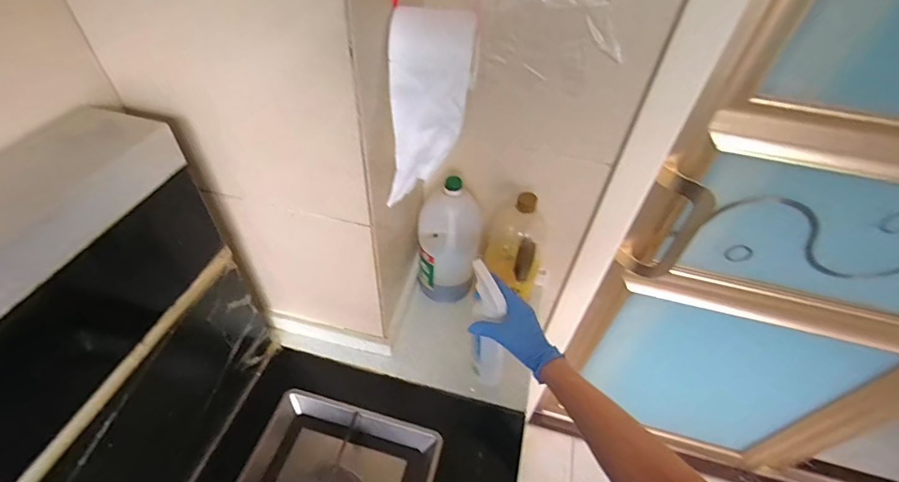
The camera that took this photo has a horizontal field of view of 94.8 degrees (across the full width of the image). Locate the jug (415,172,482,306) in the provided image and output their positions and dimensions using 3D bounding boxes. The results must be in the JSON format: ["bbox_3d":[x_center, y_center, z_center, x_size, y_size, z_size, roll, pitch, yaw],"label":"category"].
[{"bbox_3d":[-0.002,-0.002,0.801,0.116,0.276,0.106,9,46,3],"label":"jug"}]

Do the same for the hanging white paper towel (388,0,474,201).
[{"bbox_3d":[-0.026,-0.158,0.518,0.095,0.224,0.061,4,46,-1],"label":"hanging white paper towel"}]

